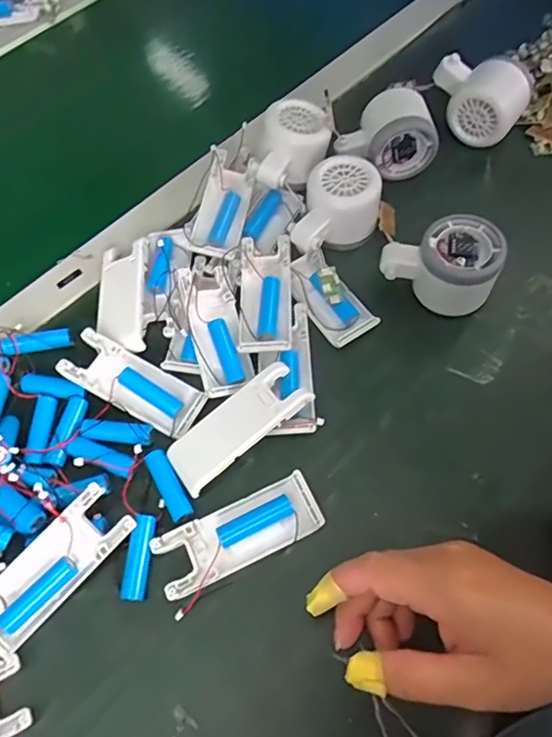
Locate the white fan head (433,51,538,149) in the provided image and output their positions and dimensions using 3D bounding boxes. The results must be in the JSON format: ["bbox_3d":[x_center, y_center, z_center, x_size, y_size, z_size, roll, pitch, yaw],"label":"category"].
[{"bbox_3d":[0.184,-0.245,0.481,0.049,0.059,0.081,-37,66,-15],"label":"white fan head"}]

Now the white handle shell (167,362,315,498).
[{"bbox_3d":[-0.026,0.039,0.362,0.102,0.013,0.040,-39,66,-1],"label":"white handle shell"}]

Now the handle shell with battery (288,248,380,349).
[{"bbox_3d":[0.039,-0.062,0.413,0.039,0.022,0.090,-32,65,-13],"label":"handle shell with battery"}]

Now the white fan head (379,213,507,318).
[{"bbox_3d":[0.129,-0.082,0.406,0.083,0.053,0.064,31,68,18],"label":"white fan head"}]

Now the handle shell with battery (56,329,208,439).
[{"bbox_3d":[-0.103,0.009,0.380,0.102,0.016,0.039,25,66,15],"label":"handle shell with battery"}]

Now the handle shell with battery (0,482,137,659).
[{"bbox_3d":[-0.138,0.121,0.322,0.038,0.021,0.103,40,71,21],"label":"handle shell with battery"}]

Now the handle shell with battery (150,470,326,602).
[{"bbox_3d":[-0.023,0.104,0.334,0.104,0.011,0.040,-23,63,-9],"label":"handle shell with battery"}]

